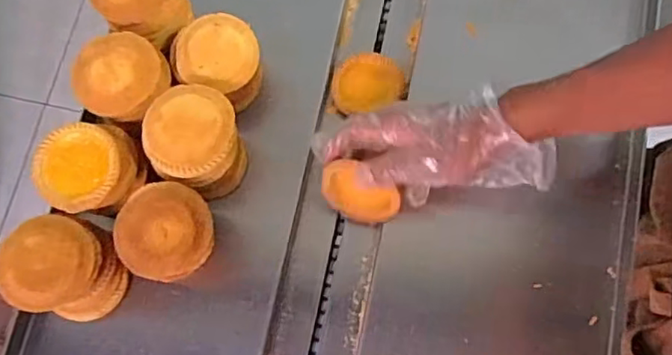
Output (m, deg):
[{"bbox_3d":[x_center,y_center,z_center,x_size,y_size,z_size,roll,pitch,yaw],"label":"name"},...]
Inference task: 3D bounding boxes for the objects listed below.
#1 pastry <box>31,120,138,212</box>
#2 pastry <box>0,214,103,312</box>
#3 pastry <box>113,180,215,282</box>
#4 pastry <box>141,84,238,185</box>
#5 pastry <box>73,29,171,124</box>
[{"bbox_3d":[-0.205,-0.007,0.486,0.075,0.022,0.072,0,76,1],"label":"pastry"},{"bbox_3d":[-0.225,0.064,0.462,0.073,0.020,0.073,8,63,-16],"label":"pastry"},{"bbox_3d":[-0.134,0.041,0.470,0.072,0.019,0.074,13,63,-12],"label":"pastry"},{"bbox_3d":[-0.118,-0.037,0.485,0.071,0.019,0.079,4,77,2],"label":"pastry"},{"bbox_3d":[-0.179,-0.084,0.485,0.071,0.023,0.071,0,76,1],"label":"pastry"}]

